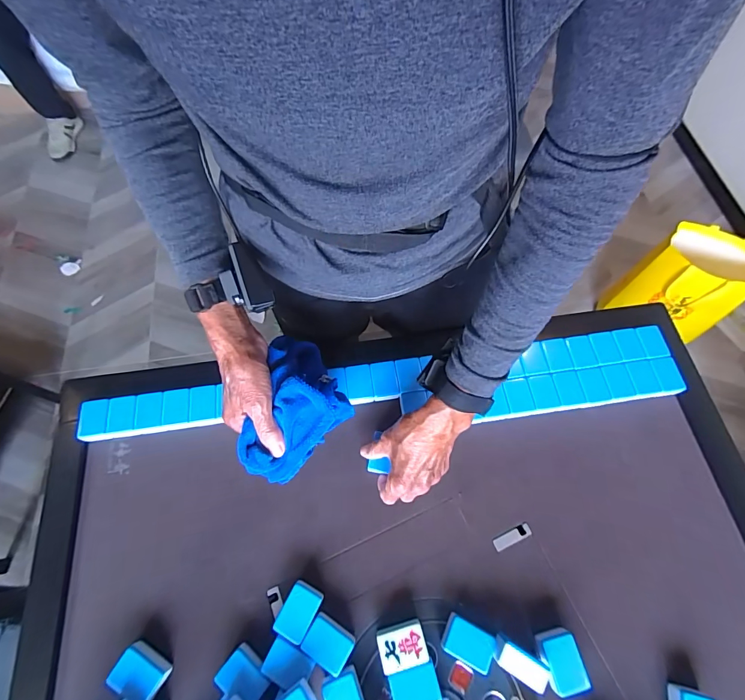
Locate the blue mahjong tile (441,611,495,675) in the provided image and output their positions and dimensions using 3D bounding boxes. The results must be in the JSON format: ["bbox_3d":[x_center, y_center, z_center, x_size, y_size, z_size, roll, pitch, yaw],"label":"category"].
[{"bbox_3d":[0.109,0.334,0.440,0.051,0.024,0.040,24,67,10],"label":"blue mahjong tile"}]

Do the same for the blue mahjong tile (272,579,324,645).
[{"bbox_3d":[-0.086,0.308,0.453,0.038,0.026,0.056,25,67,11],"label":"blue mahjong tile"}]

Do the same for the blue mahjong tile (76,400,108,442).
[{"bbox_3d":[-0.387,0.099,0.537,0.042,0.026,0.052,-10,65,-6],"label":"blue mahjong tile"}]

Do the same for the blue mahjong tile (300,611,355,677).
[{"bbox_3d":[-0.051,0.335,0.441,0.050,0.023,0.041,29,67,12],"label":"blue mahjong tile"}]

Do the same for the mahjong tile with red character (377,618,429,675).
[{"bbox_3d":[0.033,0.337,0.439,0.052,0.026,0.040,-11,65,-6],"label":"mahjong tile with red character"}]

